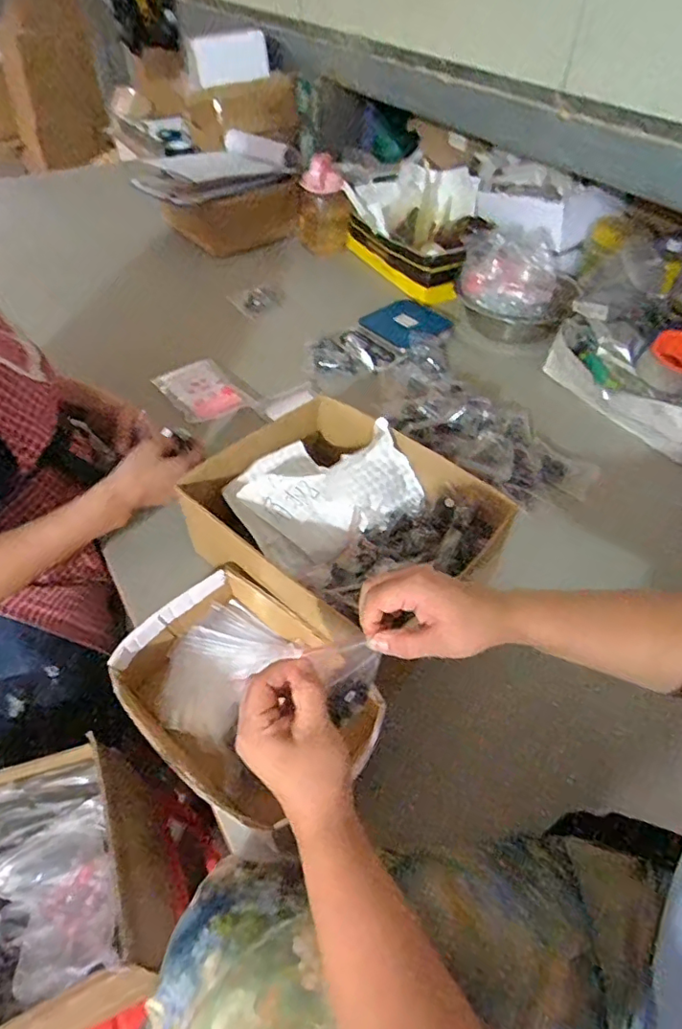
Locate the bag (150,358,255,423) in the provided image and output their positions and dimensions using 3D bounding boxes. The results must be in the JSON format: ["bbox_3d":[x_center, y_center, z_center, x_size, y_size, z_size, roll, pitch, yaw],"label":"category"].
[{"bbox_3d":[-0.232,-0.212,0.919,0.113,0.029,0.145,-32,56,-26],"label":"bag"}]

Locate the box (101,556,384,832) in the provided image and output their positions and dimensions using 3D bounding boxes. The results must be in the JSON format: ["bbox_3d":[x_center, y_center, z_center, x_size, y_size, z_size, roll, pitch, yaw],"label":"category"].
[{"bbox_3d":[-0.106,0.183,0.555,0.236,0.067,0.179,35,56,26],"label":"box"}]

